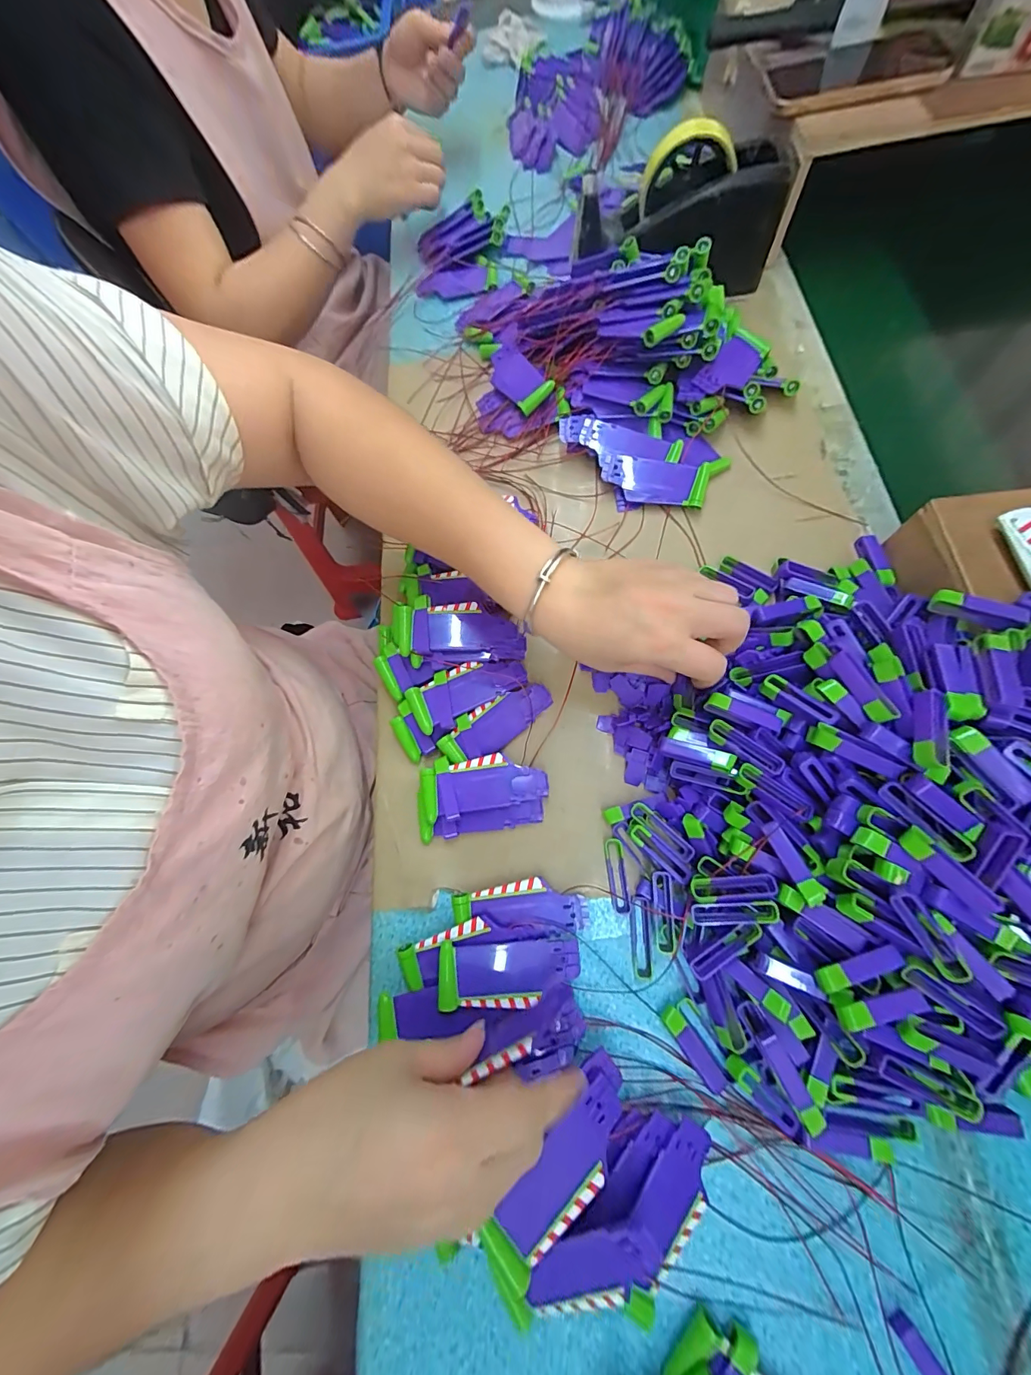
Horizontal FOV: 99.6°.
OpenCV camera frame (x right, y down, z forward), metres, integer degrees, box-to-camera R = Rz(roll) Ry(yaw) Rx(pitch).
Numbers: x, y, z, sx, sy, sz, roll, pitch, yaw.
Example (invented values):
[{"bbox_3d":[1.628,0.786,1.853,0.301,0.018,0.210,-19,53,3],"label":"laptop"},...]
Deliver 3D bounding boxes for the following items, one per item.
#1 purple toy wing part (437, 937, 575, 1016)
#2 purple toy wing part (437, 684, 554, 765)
[{"bbox_3d":[-0.004,0.183,0.278,0.088,0.009,0.036,-3,72,5],"label":"purple toy wing part"},{"bbox_3d":[-0.014,0.027,0.334,0.089,0.008,0.035,-31,72,-4],"label":"purple toy wing part"}]

